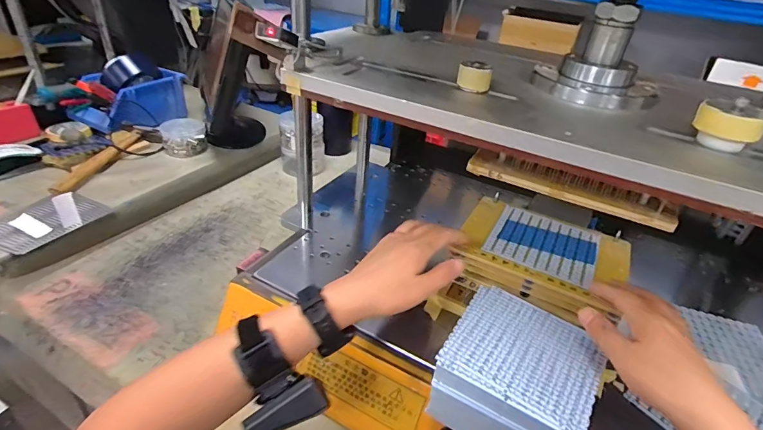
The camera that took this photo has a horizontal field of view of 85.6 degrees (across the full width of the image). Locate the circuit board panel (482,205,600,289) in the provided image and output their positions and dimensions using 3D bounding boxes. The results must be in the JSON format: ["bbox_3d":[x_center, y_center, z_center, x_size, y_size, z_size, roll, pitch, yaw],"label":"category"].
[{"bbox_3d":[0.199,0.033,0.508,0.120,0.004,0.119,20,36,20],"label":"circuit board panel"}]

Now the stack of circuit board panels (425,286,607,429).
[{"bbox_3d":[0.125,0.157,0.394,0.131,0.075,0.137,23,37,24],"label":"stack of circuit board panels"}]

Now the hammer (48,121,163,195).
[{"bbox_3d":[-0.588,-0.125,0.902,0.099,0.034,0.301,5,34,-1],"label":"hammer"}]

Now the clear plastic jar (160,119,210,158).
[{"bbox_3d":[-0.486,-0.192,1.017,0.101,0.055,0.109,-13,38,-26],"label":"clear plastic jar"}]

